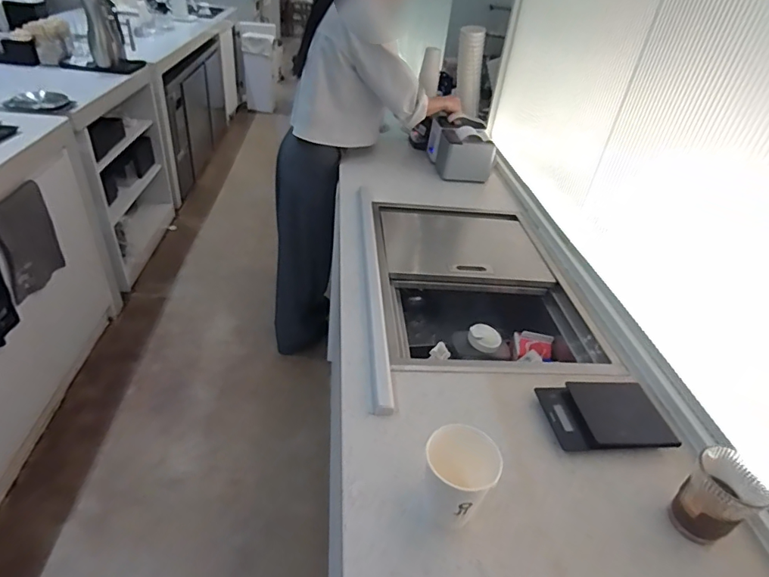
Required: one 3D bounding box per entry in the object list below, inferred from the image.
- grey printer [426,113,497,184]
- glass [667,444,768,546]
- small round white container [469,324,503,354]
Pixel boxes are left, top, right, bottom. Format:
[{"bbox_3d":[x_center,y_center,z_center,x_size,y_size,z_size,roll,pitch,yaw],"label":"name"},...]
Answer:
[{"bbox_3d":[0.253,-0.463,1.540,0.168,0.154,0.251,0,36,-10],"label":"grey printer"},{"bbox_3d":[0.424,0.273,0.600,0.077,0.108,0.079,-14,41,-26],"label":"glass"},{"bbox_3d":[0.214,0.102,0.991,0.067,0.023,0.070,5,36,-3],"label":"small round white container"}]

